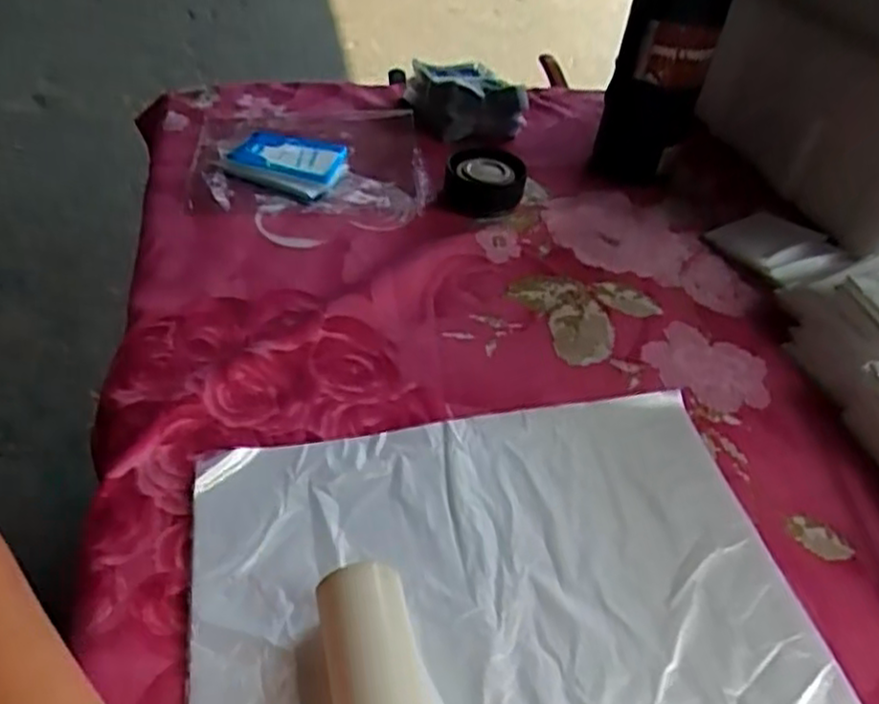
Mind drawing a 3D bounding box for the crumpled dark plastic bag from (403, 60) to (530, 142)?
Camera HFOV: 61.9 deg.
[{"bbox_3d":[0.027,-0.246,0.726,0.111,0.054,0.066,-5,44,-12],"label":"crumpled dark plastic bag"}]

